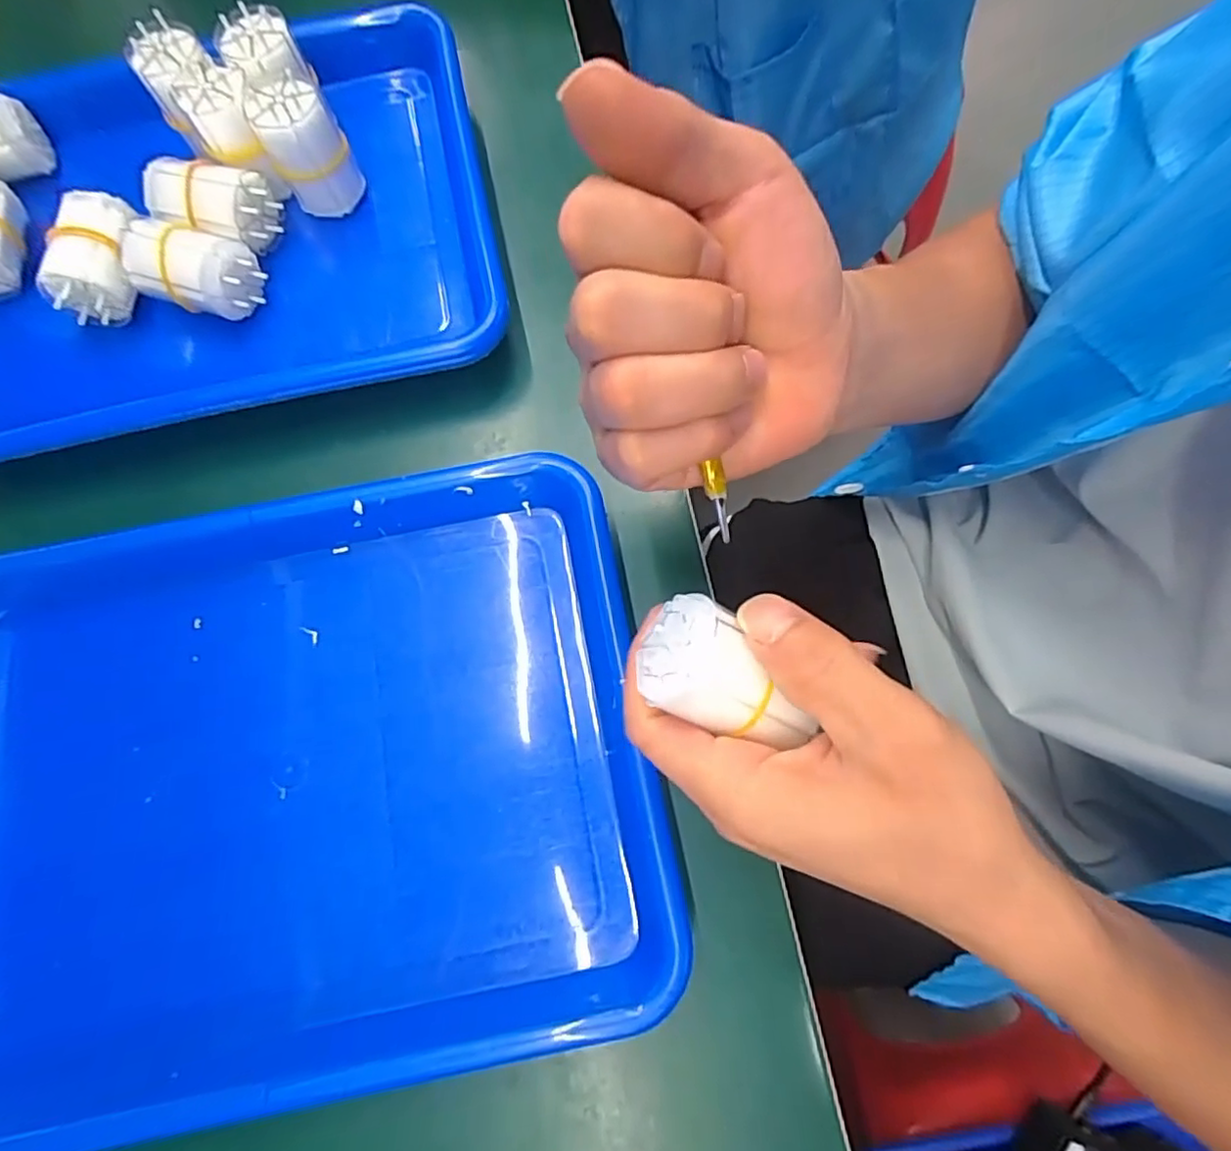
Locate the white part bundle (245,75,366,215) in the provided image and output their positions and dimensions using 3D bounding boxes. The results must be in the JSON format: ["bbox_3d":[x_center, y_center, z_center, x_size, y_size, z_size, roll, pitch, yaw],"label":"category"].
[{"bbox_3d":[-0.168,-0.231,0.348,0.039,0.064,0.036,0,75,2],"label":"white part bundle"}]

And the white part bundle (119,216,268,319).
[{"bbox_3d":[-0.225,-0.164,0.336,0.061,0.032,0.039,11,76,5],"label":"white part bundle"}]

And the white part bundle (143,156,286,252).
[{"bbox_3d":[-0.221,-0.201,0.348,0.061,0.036,0.033,11,76,5],"label":"white part bundle"}]

